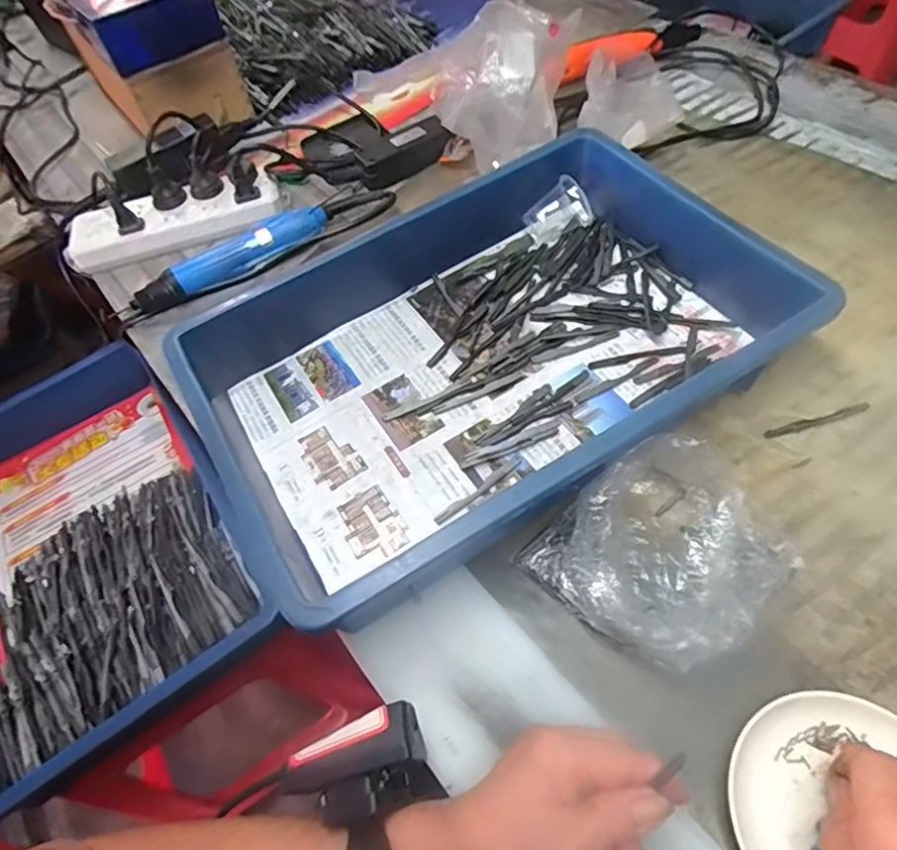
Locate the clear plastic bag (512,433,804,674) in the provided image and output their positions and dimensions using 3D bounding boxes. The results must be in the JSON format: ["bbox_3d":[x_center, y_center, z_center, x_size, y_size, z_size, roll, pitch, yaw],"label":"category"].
[{"bbox_3d":[0.141,0.077,0.370,0.141,0.039,0.130,-39,61,-16],"label":"clear plastic bag"}]

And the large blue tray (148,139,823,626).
[{"bbox_3d":[0.034,-0.065,0.458,0.432,0.077,0.288,-30,58,-11],"label":"large blue tray"}]

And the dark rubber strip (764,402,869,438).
[{"bbox_3d":[0.281,-0.003,0.439,0.083,0.004,0.008,-17,57,-2],"label":"dark rubber strip"}]

